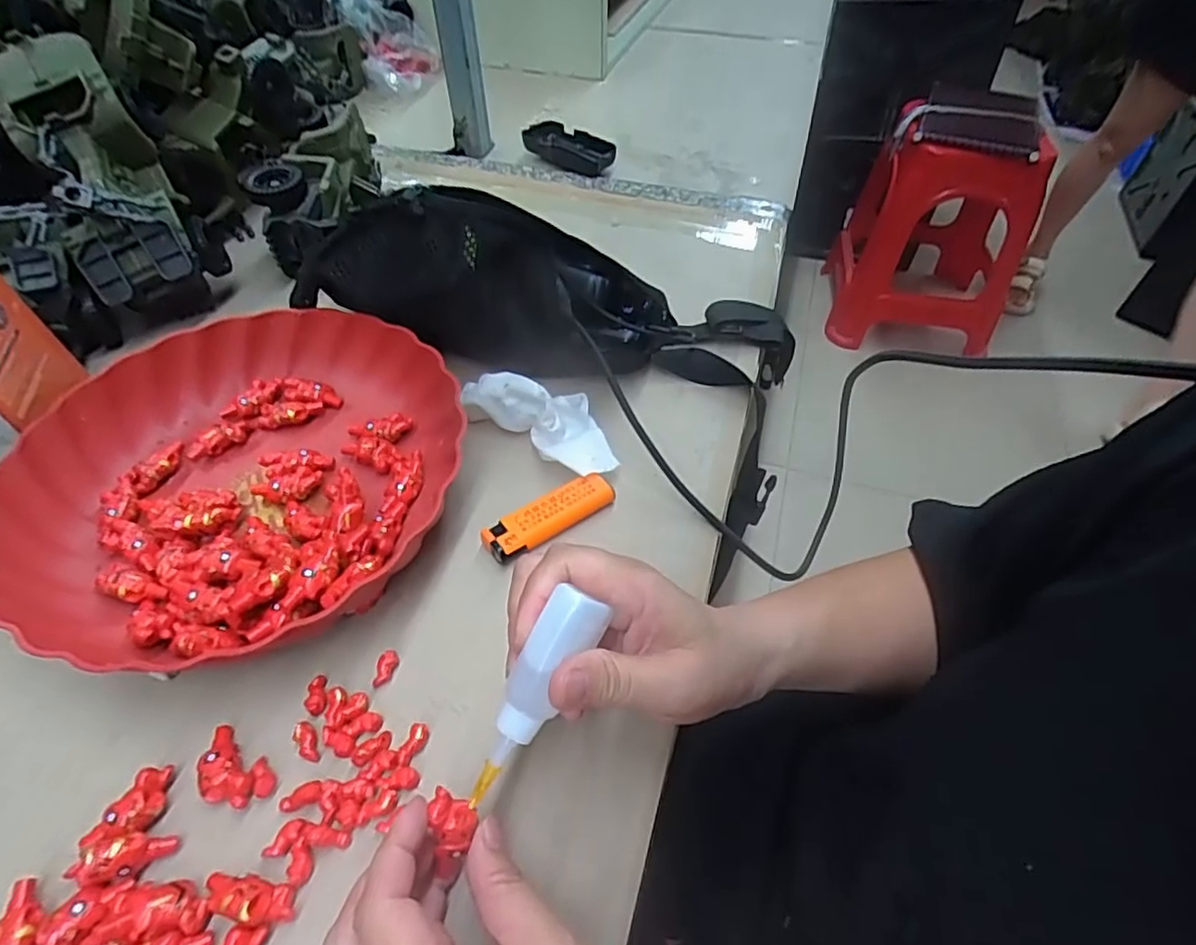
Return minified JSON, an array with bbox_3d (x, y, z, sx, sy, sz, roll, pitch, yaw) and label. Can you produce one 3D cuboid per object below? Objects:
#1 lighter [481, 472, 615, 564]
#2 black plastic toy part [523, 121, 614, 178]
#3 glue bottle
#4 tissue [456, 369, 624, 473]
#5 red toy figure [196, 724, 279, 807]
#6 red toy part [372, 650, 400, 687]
[{"bbox_3d":[-0.028,0.026,0.362,0.081,0.015,0.024,-28,59,-25],"label":"lighter"},{"bbox_3d":[-0.030,-0.373,0.709,0.115,0.025,0.049,35,58,25],"label":"black plastic toy part"},{"bbox_3d":[-0.025,0.086,0.239,0.022,0.019,0.090,28,95,17],"label":"glue bottle"},{"bbox_3d":[-0.040,-0.037,0.397,0.118,0.034,0.038,25,54,19],"label":"tissue"},{"bbox_3d":[-0.164,0.132,0.274,0.039,0.012,0.024,29,54,18],"label":"red toy figure"},{"bbox_3d":[-0.106,0.097,0.308,0.009,0.005,0.019,17,52,9],"label":"red toy part"}]

